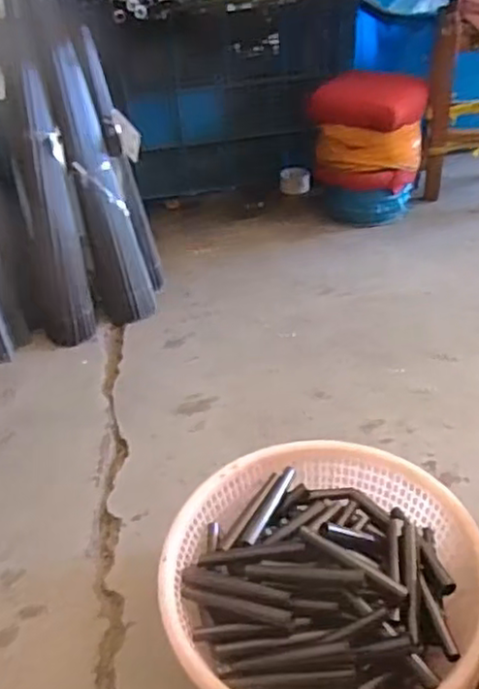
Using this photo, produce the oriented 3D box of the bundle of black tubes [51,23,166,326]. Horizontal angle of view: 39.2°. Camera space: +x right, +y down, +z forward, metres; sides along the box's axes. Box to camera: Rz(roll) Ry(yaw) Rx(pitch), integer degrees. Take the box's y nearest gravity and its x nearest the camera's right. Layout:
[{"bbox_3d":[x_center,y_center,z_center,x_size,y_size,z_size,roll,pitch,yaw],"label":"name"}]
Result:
[{"bbox_3d":[-0.281,-0.345,1.468,0.146,0.586,0.121,-12,12,-10],"label":"bundle of black tubes"}]

